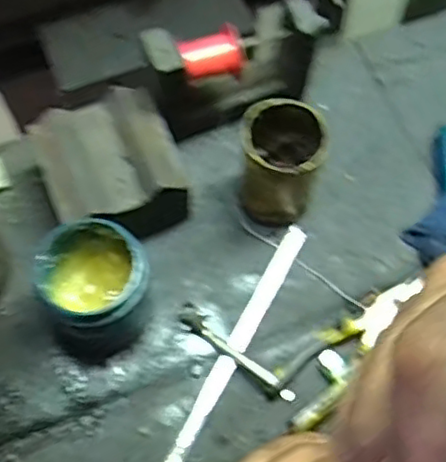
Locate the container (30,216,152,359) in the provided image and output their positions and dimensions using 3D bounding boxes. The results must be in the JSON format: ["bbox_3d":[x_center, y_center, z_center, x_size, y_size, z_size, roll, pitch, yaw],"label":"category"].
[{"bbox_3d":[-0.111,0.050,0.578,0.089,0.112,0.094,0,65,0],"label":"container"}]

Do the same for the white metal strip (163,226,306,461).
[{"bbox_3d":[0.009,0.115,0.603,0.019,0.008,0.282,26,68,12],"label":"white metal strip"}]

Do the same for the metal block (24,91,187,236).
[{"bbox_3d":[-0.103,-0.053,0.626,0.122,0.085,0.127,-23,67,-10],"label":"metal block"}]

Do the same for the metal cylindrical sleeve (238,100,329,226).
[{"bbox_3d":[0.054,-0.064,0.624,0.072,0.120,0.078,0,65,0],"label":"metal cylindrical sleeve"}]

